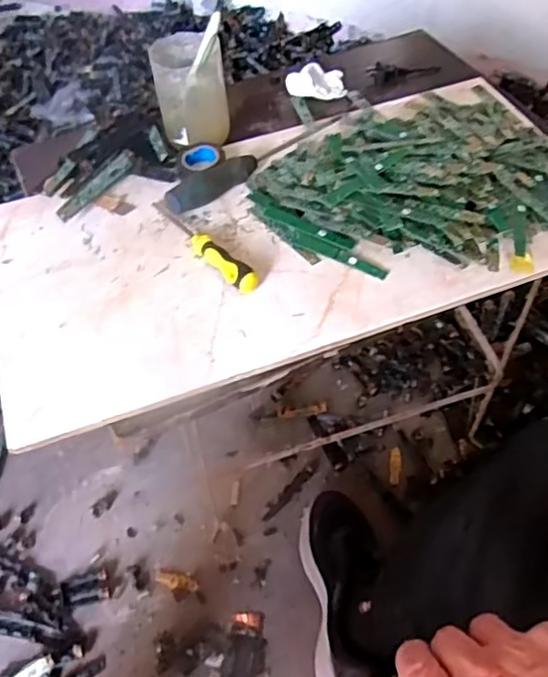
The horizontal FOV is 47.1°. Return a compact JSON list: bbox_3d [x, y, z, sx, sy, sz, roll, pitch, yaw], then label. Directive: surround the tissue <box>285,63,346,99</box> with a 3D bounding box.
[{"bbox_3d":[0.051,-0.315,0.768,0.071,0.020,0.050,1,51,3],"label":"tissue"}]

